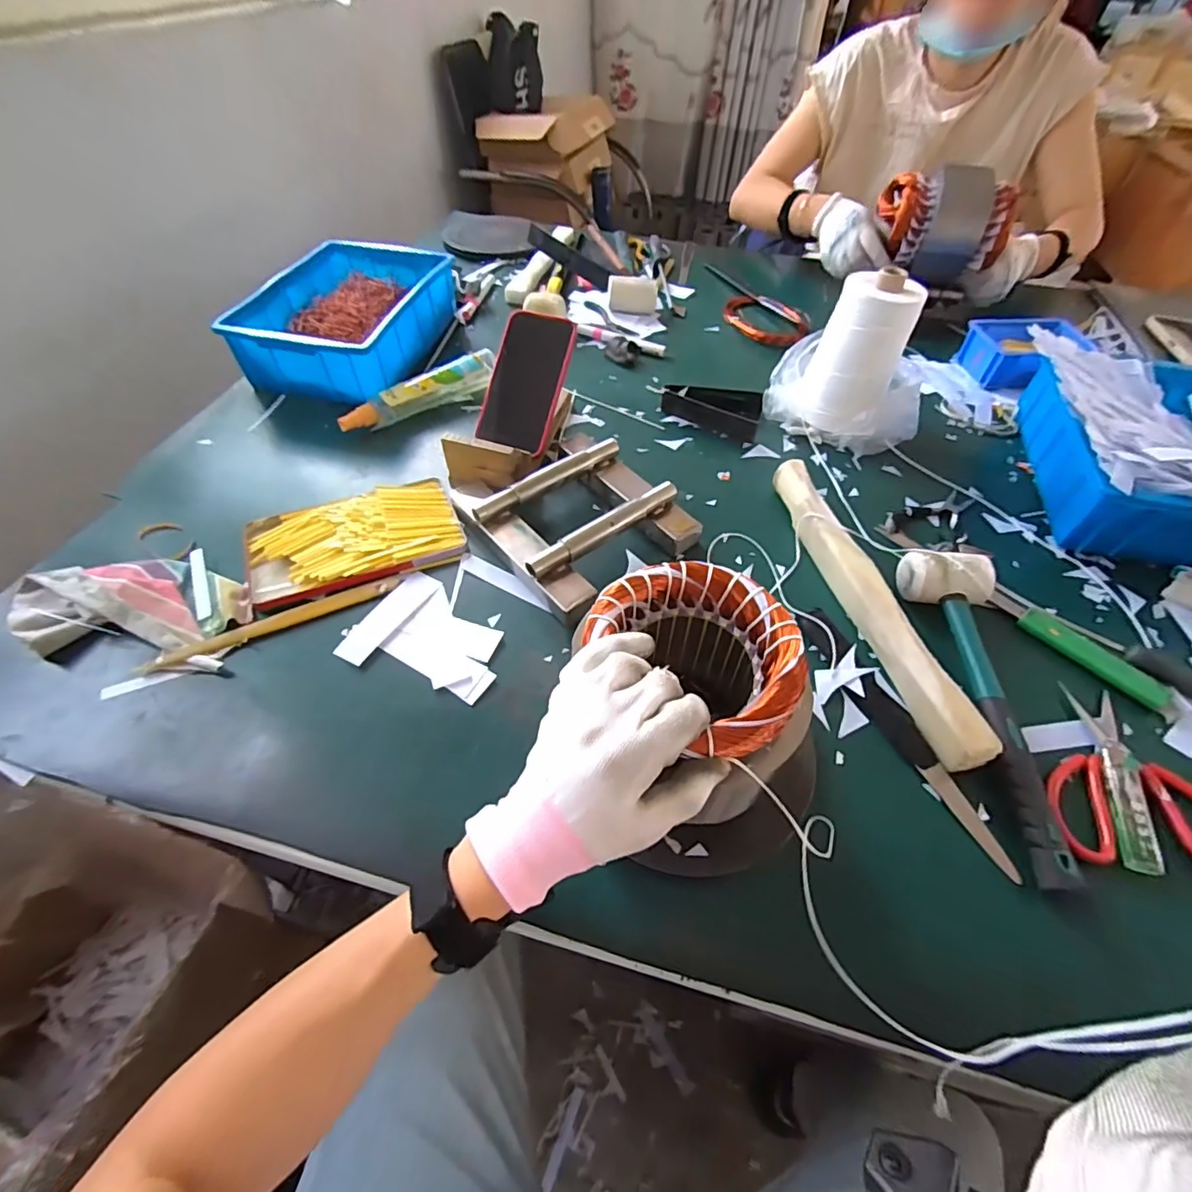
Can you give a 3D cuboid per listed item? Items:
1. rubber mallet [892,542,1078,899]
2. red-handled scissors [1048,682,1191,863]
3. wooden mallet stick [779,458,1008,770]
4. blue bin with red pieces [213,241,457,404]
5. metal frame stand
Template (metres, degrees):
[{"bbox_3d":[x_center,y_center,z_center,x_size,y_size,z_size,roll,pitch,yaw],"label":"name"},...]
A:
[{"bbox_3d":[0.329,0.077,0.446,0.068,0.043,0.281,1,52,-2],"label":"rubber mallet"},{"bbox_3d":[0.409,0.133,0.423,0.131,0.016,0.146,11,52,6],"label":"red-handled scissors"},{"bbox_3d":[0.249,-0.004,0.517,0.031,0.043,0.340,-9,53,-10],"label":"wooden mallet stick"},{"bbox_3d":[-0.341,-0.393,0.768,0.217,0.077,0.306,10,52,5],"label":"blue bin with red pieces"},{"bbox_3d":[-0.023,-0.089,0.560,0.182,0.043,0.201,-32,60,-25],"label":"metal frame stand"}]

